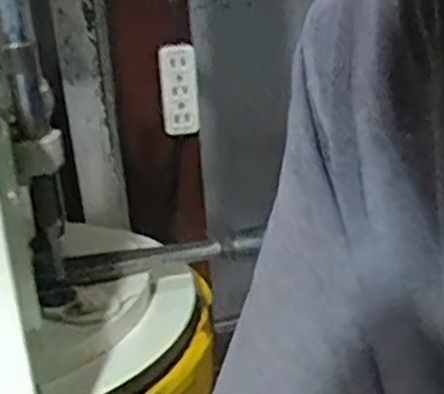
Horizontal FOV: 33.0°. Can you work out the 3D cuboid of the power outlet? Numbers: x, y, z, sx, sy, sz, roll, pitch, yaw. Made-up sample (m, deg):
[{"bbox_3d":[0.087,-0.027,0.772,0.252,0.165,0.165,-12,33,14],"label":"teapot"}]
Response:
[{"bbox_3d":[-0.053,-0.134,0.925,0.046,0.109,0.034,-2,20,-2],"label":"power outlet"}]

